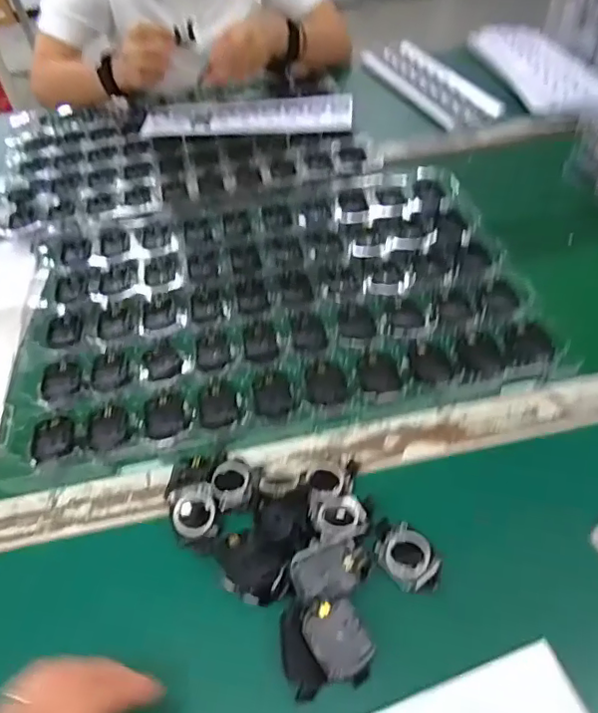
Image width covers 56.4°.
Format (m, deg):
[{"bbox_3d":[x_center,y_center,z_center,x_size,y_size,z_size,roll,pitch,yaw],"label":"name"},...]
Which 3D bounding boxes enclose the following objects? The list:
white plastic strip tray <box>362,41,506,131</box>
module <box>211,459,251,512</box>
[{"bbox_3d":[0.208,-0.429,0.878,0.098,0.022,0.300,-18,49,-12],"label":"white plastic strip tray"},{"bbox_3d":[-0.051,0.096,0.423,0.027,0.012,0.040,-9,48,-4],"label":"module"}]

